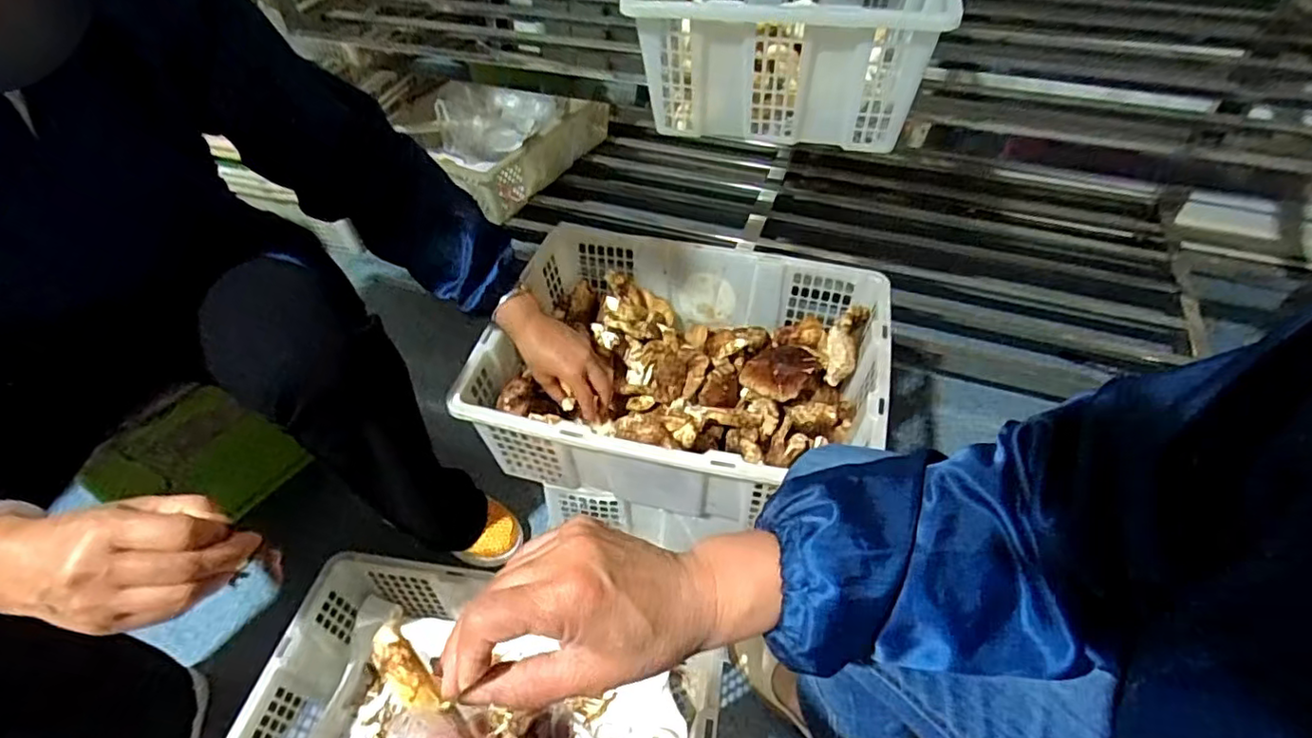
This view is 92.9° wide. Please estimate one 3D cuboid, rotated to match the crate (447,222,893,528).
[{"bbox_3d":[0.036,0.010,0.819,0.476,0.181,0.354,8,50,9],"label":"crate"}]

